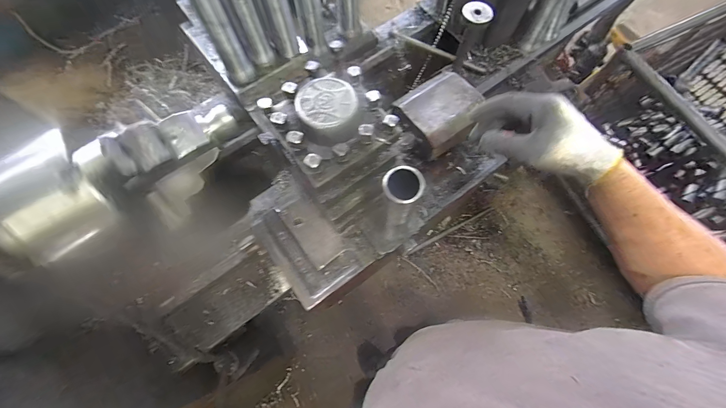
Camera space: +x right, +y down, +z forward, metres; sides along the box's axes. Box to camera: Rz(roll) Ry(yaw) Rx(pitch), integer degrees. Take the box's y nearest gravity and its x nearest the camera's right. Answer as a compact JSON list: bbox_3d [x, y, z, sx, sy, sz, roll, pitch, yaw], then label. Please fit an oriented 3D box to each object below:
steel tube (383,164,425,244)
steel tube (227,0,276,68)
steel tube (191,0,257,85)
[{"bbox_3d":[0.052,0.008,0.490,0.054,0.193,0.057,13,70,4],"label":"steel tube"},{"bbox_3d":[-0.213,-0.344,0.577,0.053,0.193,0.054,-24,72,-9],"label":"steel tube"},{"bbox_3d":[-0.248,-0.300,0.557,0.052,0.193,0.051,-35,74,-13],"label":"steel tube"}]

